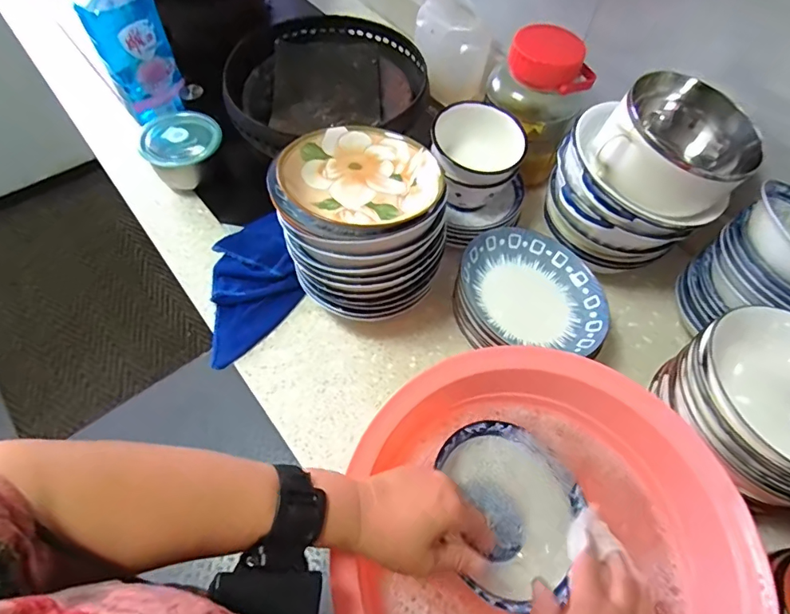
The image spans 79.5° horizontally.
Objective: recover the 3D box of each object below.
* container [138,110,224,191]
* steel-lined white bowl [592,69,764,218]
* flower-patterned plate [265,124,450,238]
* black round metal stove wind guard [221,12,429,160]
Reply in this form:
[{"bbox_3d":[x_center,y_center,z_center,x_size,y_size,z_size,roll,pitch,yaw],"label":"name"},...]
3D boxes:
[{"bbox_3d":[-0.313,-0.232,0.713,0.108,0.079,0.105,-17,62,-12],"label":"container"},{"bbox_3d":[0.321,-0.186,0.535,0.154,0.086,0.133,35,64,17],"label":"steel-lined white bowl"},{"bbox_3d":[-0.043,-0.139,0.518,0.173,0.038,0.159,1,59,-2],"label":"flower-patterned plate"},{"bbox_3d":[-0.111,-0.356,0.746,0.289,0.058,0.271,1,59,-2],"label":"black round metal stove wind guard"}]

